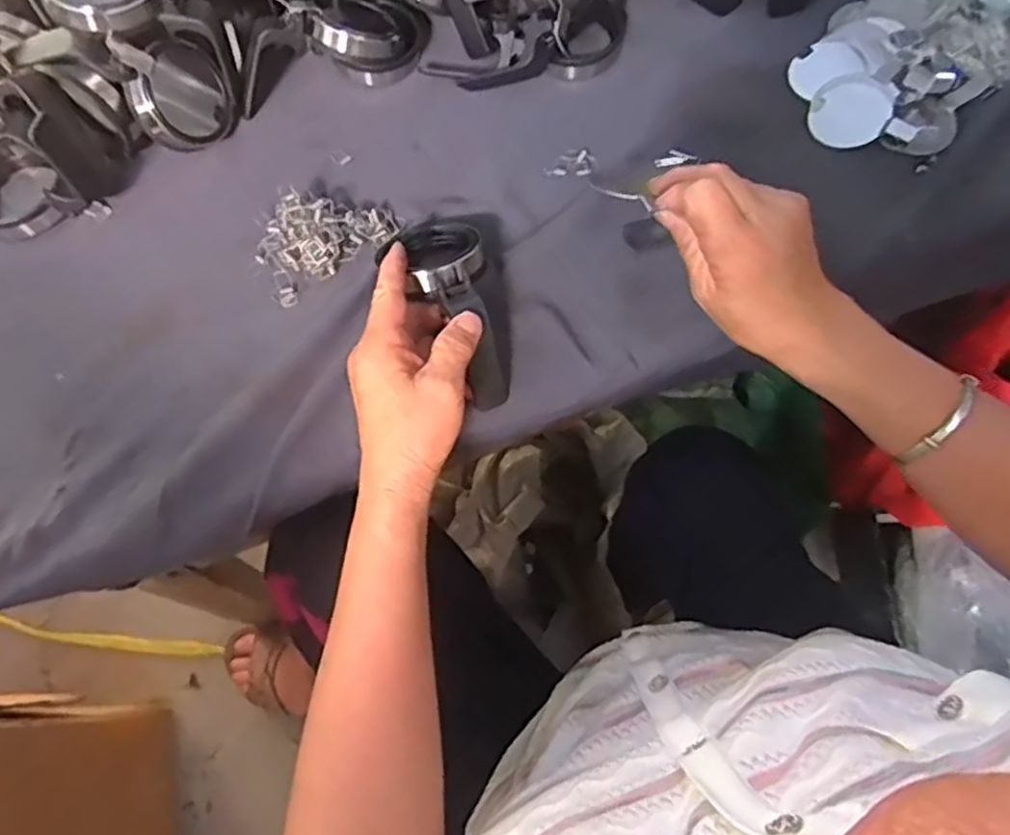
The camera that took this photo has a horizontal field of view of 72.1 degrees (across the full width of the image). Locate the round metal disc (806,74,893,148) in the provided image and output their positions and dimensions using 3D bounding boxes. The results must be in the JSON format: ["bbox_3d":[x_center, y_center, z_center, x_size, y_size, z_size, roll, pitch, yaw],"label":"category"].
[{"bbox_3d":[0.259,-0.233,0.523,0.055,0.008,0.065,8,70,19],"label":"round metal disc"}]

